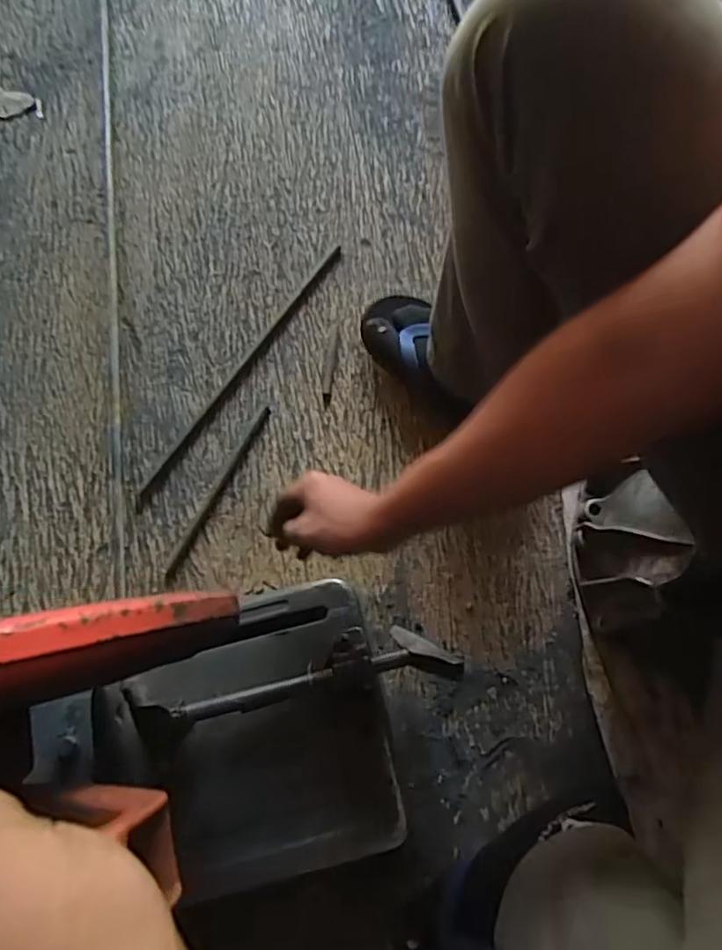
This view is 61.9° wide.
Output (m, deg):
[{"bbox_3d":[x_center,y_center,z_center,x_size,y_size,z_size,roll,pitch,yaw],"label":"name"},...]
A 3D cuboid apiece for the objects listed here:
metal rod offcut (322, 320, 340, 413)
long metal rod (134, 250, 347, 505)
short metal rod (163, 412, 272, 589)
[{"bbox_3d":[-0.038,-0.137,0.745,0.013,0.004,0.112,7,74,2],"label":"metal rod offcut"},{"bbox_3d":[-0.146,-0.129,0.745,0.017,0.007,0.411,32,77,9],"label":"long metal rod"},{"bbox_3d":[-0.165,0.019,0.701,0.008,0.005,0.229,27,76,8],"label":"short metal rod"}]

